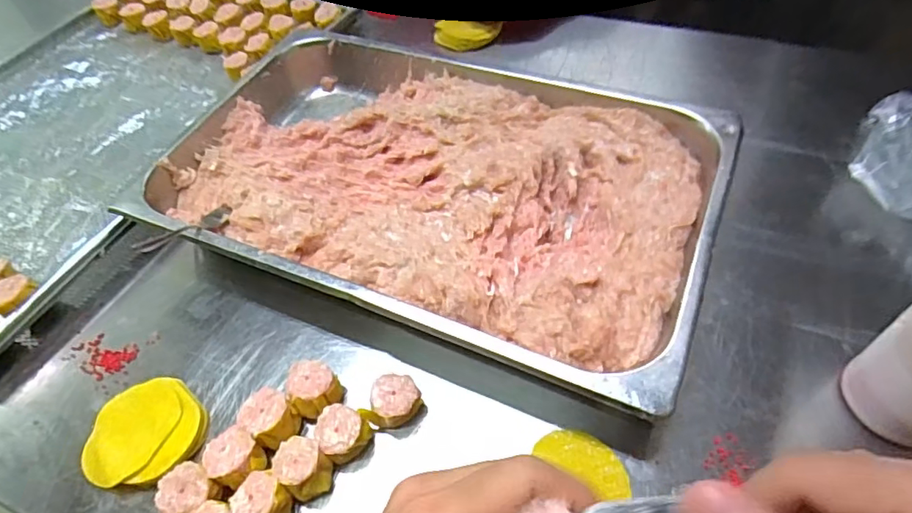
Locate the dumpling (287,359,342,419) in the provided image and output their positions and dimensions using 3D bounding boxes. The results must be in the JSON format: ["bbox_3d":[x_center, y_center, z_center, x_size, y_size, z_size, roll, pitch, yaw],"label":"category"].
[{"bbox_3d":[-0.115,0.107,0.435,0.038,0.035,0.043,-38,59,-22],"label":"dumpling"}]

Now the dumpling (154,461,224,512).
[{"bbox_3d":[-0.191,0.172,0.393,0.039,0.030,0.035,20,57,19],"label":"dumpling"}]

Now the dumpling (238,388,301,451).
[{"bbox_3d":[-0.142,0.127,0.419,0.040,0.034,0.033,30,60,24],"label":"dumpling"}]

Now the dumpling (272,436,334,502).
[{"bbox_3d":[-0.111,0.153,0.394,0.040,0.025,0.033,31,61,25],"label":"dumpling"}]

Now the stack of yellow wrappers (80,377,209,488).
[{"bbox_3d":[-0.247,0.139,0.432,0.092,0.019,0.081,-12,53,-5],"label":"stack of yellow wrappers"}]

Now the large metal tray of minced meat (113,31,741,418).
[{"bbox_3d":[-0.025,-0.074,0.539,0.522,0.066,0.328,19,56,18],"label":"large metal tray of minced meat"}]

